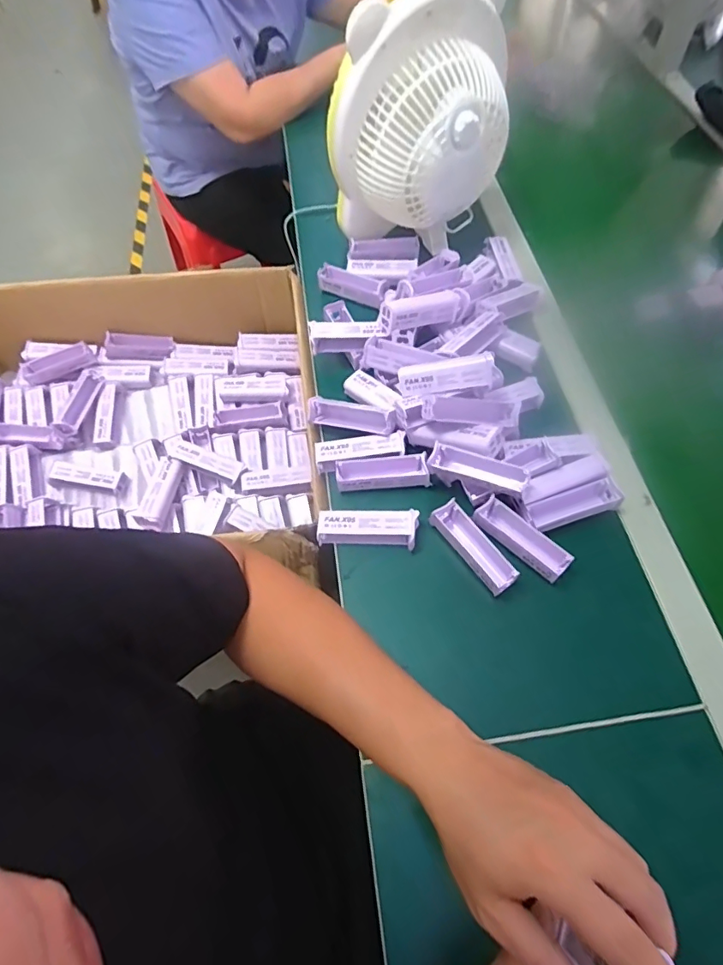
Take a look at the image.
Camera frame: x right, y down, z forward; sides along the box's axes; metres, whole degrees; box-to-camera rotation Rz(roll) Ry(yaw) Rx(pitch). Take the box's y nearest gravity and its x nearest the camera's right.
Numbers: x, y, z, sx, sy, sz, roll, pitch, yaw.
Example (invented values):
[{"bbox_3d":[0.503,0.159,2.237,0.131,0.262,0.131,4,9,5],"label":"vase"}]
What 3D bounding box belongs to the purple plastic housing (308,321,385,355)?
[{"bbox_3d":[-0.018,-0.175,0.604,0.088,0.029,0.025,3,60,4],"label":"purple plastic housing"}]

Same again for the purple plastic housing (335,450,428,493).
[{"bbox_3d":[0.022,-0.011,0.542,0.096,0.026,0.030,-5,60,-1],"label":"purple plastic housing"}]

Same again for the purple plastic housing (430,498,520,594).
[{"bbox_3d":[0.109,0.061,0.490,0.030,0.022,0.099,-31,64,-15],"label":"purple plastic housing"}]

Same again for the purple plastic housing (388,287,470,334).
[{"bbox_3d":[0.079,-0.205,0.605,0.114,0.029,0.031,-21,61,-24],"label":"purple plastic housing"}]

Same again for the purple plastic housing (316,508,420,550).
[{"bbox_3d":[0.006,0.047,0.514,0.098,0.025,0.033,3,60,4],"label":"purple plastic housing"}]

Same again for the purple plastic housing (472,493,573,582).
[{"bbox_3d":[0.157,0.054,0.492,0.097,0.017,0.031,40,69,21],"label":"purple plastic housing"}]

